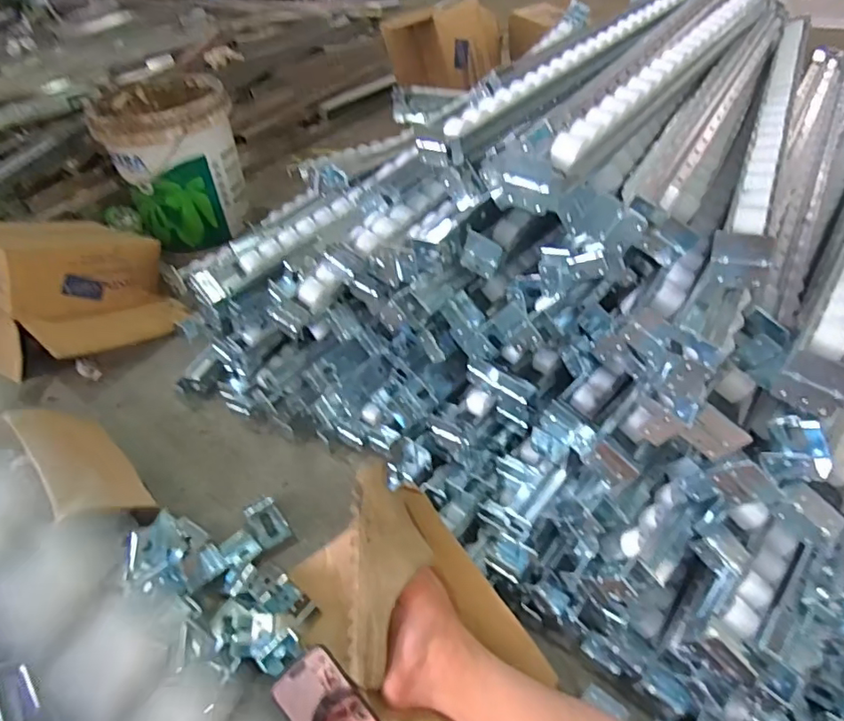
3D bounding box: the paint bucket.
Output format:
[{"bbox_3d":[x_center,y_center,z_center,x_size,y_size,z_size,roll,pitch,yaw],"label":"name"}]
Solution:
[{"bbox_3d":[-0.588,-0.473,1.348,0.272,0.302,0.290,-3,42,2],"label":"paint bucket"}]

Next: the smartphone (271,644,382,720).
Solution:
[{"bbox_3d":[-0.092,0.391,0.604,0.072,0.013,0.149,-36,80,-22],"label":"smartphone"}]

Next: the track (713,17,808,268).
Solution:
[{"bbox_3d":[0.457,-0.332,0.720,0.043,0.022,0.798,18,46,23],"label":"track"}]

